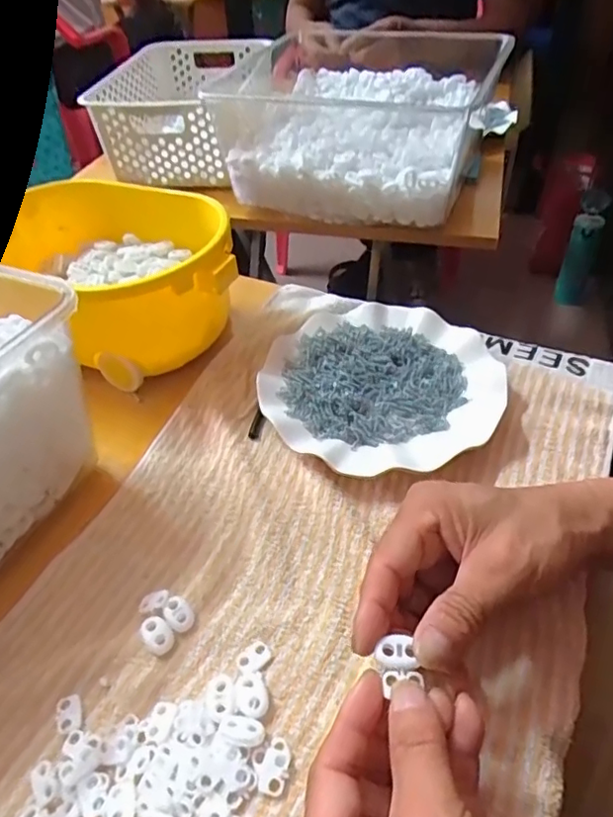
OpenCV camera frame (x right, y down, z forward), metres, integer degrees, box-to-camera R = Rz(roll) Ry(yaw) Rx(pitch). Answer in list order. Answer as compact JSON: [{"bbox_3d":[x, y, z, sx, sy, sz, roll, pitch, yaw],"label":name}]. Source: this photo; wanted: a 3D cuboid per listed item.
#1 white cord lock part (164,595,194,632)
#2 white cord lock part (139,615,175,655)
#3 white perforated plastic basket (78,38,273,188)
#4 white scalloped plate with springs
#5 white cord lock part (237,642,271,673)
[{"bbox_3d":[-0.074,0.119,0.332,0.013,0.006,0.021,-32,50,-26],"label":"white cord lock part"},{"bbox_3d":[-0.084,0.128,0.324,0.015,0.007,0.022,-34,51,-27],"label":"white cord lock part"},{"bbox_3d":[-0.169,-0.436,0.834,0.181,0.111,0.324,4,44,9],"label":"white perforated plastic basket"},{"bbox_3d":[0.057,-0.023,0.454,0.178,0.026,0.167,-2,44,2],"label":"white scalloped plate with springs"},{"bbox_3d":[-0.029,0.135,0.313,0.018,0.004,0.013,-35,52,-28],"label":"white cord lock part"}]

